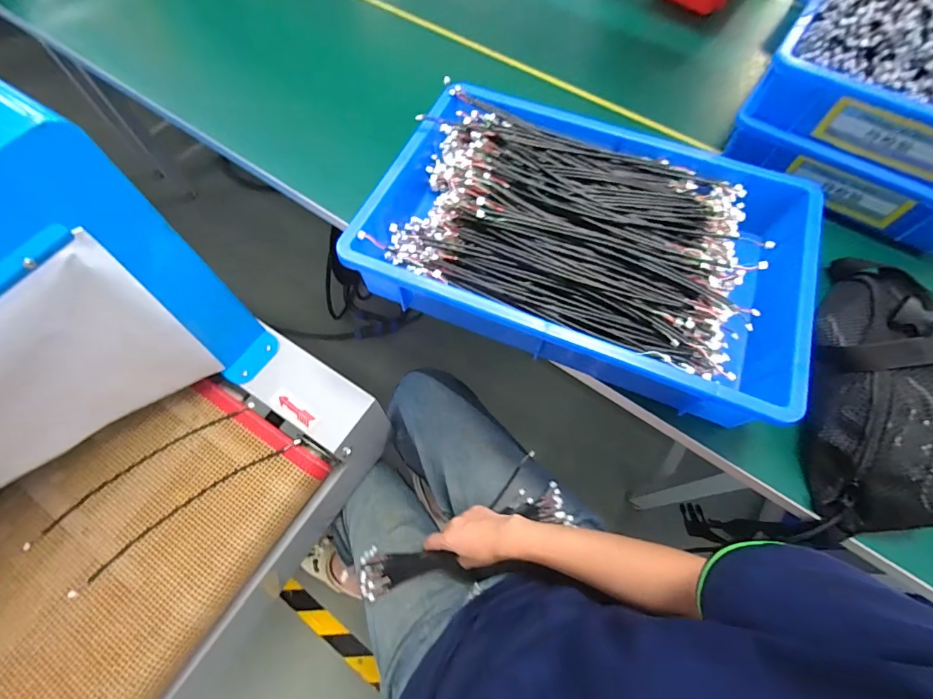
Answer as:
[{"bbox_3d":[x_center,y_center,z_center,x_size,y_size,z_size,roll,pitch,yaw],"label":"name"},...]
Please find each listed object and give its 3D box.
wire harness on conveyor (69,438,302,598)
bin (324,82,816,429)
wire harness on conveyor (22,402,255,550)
[{"bbox_3d":[-0.328,0.187,0.507,0.283,0.009,0.025,-34,70,-15],"label":"wire harness on conveyor"},{"bbox_3d":[0.120,-0.119,0.456,0.431,0.081,0.308,23,67,10],"label":"bin"},{"bbox_3d":[-0.397,0.143,0.529,0.282,0.011,0.027,-35,70,-15],"label":"wire harness on conveyor"}]

